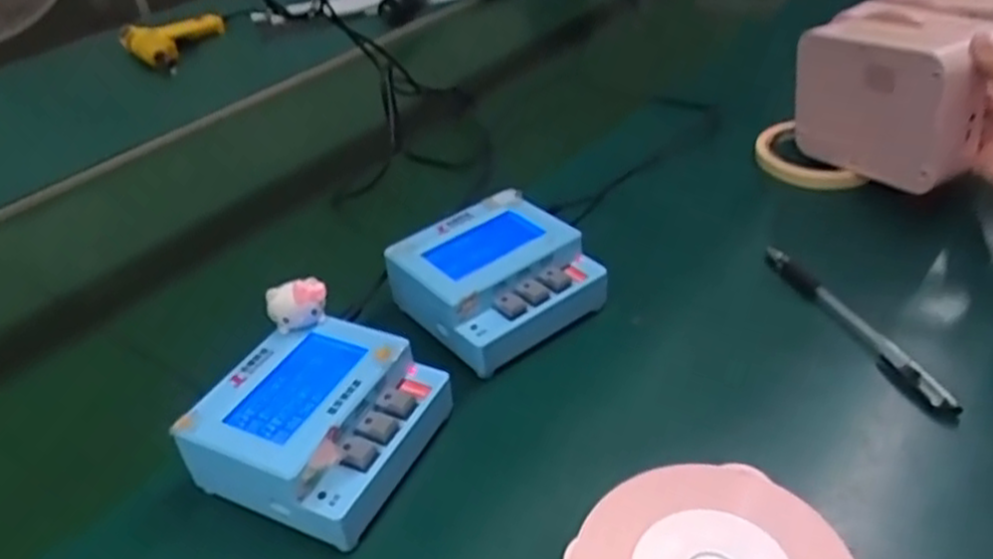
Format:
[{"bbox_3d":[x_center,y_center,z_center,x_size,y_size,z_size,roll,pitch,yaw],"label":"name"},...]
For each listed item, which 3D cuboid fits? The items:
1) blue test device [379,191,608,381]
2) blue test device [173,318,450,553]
[{"bbox_3d":[0.000,-0.002,0.476,0.106,0.042,0.104,-31,43,-29],"label":"blue test device"},{"bbox_3d":[-0.088,0.069,0.390,0.103,0.039,0.104,10,40,22],"label":"blue test device"}]

